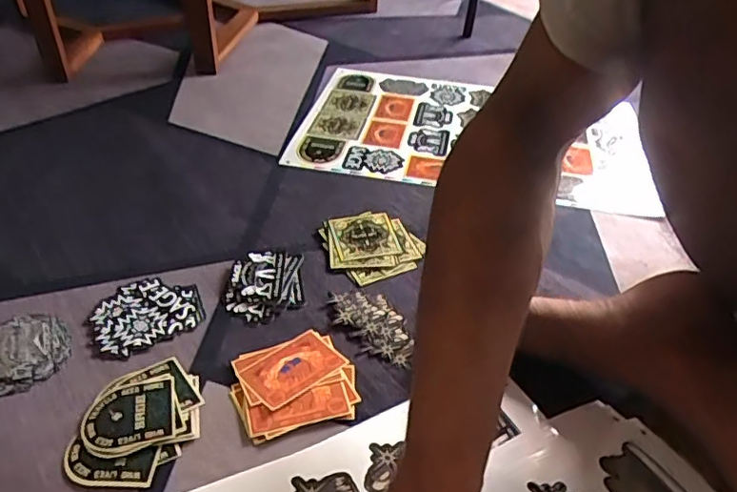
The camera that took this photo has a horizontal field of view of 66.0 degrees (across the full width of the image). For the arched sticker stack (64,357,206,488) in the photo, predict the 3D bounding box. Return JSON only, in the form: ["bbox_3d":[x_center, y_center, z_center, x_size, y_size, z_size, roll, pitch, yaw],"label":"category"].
[{"bbox_3d":[-0.177,0.132,0.440,0.088,0.007,0.107,2,40,-1],"label":"arched sticker stack"}]

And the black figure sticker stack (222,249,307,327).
[{"bbox_3d":[-0.103,0.037,0.561,0.074,0.007,0.092,-3,40,-6],"label":"black figure sticker stack"}]

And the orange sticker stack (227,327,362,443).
[{"bbox_3d":[-0.062,0.112,0.472,0.096,0.006,0.089,-16,43,-21],"label":"orange sticker stack"}]

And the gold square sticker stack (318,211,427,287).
[{"bbox_3d":[0.003,-0.004,0.613,0.097,0.008,0.097,-18,44,-23],"label":"gold square sticker stack"}]

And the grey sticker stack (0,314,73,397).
[{"bbox_3d":[-0.295,0.089,0.485,0.071,0.008,0.084,-8,41,-13],"label":"grey sticker stack"}]

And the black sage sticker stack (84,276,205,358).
[{"bbox_3d":[-0.207,0.060,0.525,0.095,0.006,0.083,-24,46,-28],"label":"black sage sticker stack"}]

